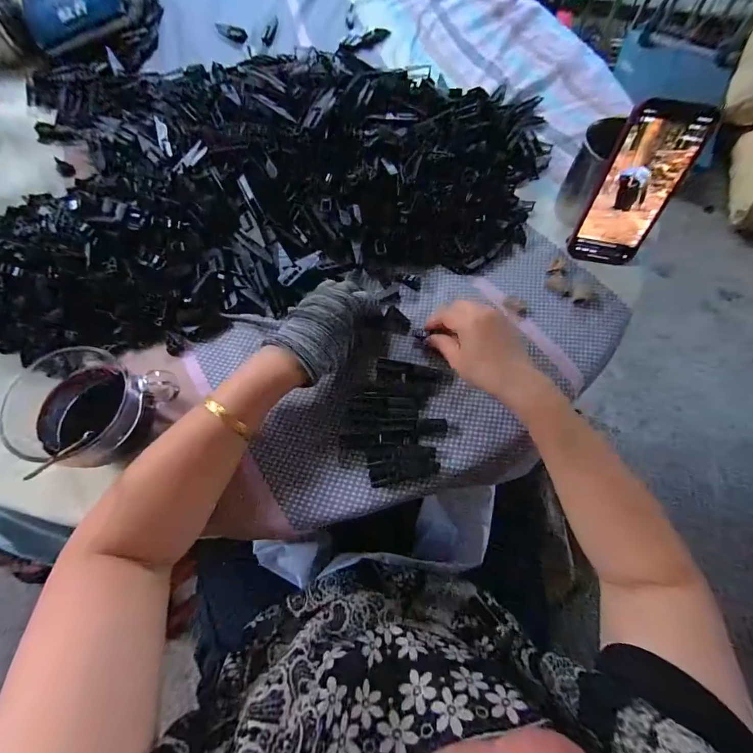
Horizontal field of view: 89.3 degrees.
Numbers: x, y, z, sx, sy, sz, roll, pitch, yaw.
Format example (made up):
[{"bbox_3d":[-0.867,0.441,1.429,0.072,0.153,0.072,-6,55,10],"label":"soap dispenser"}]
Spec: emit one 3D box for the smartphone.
[{"bbox_3d":[0.273,-0.196,0.406,0.076,0.157,0.012,15,46,5],"label":"smartphone"}]

